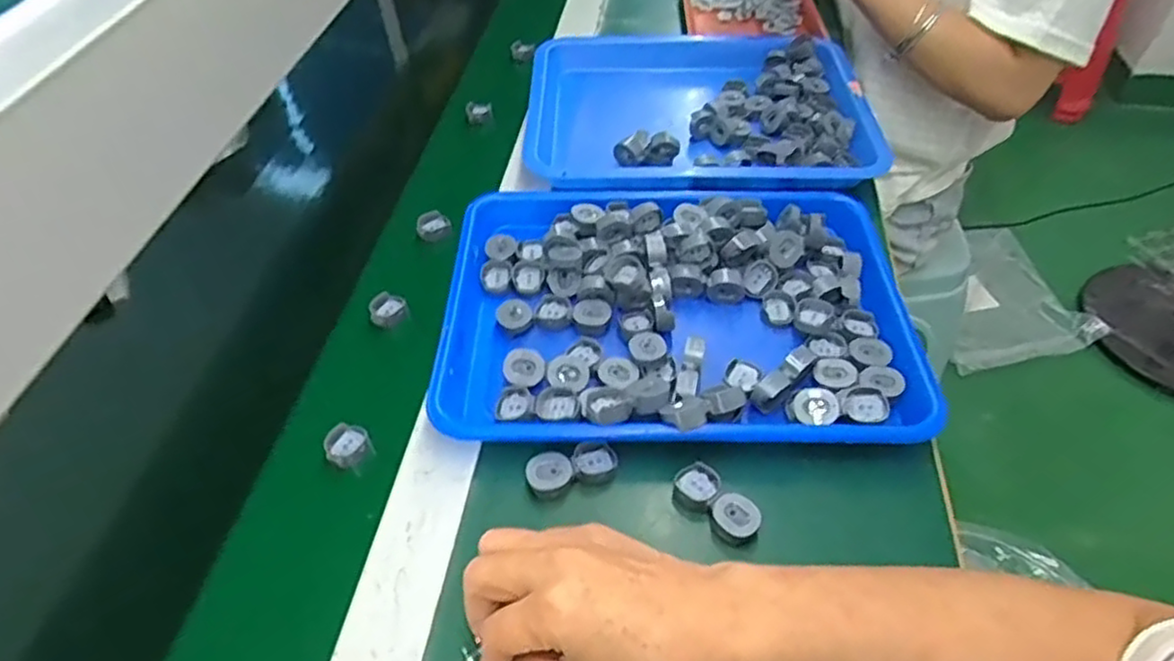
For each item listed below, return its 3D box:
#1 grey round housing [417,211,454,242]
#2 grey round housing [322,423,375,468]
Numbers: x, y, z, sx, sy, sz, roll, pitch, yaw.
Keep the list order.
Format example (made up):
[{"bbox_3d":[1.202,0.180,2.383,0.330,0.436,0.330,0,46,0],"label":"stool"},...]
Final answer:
[{"bbox_3d":[-0.137,-0.094,0.626,0.030,0.014,0.025,-10,48,-7],"label":"grey round housing"},{"bbox_3d":[-0.162,0.081,0.479,0.029,0.021,0.029,2,51,-2],"label":"grey round housing"}]

